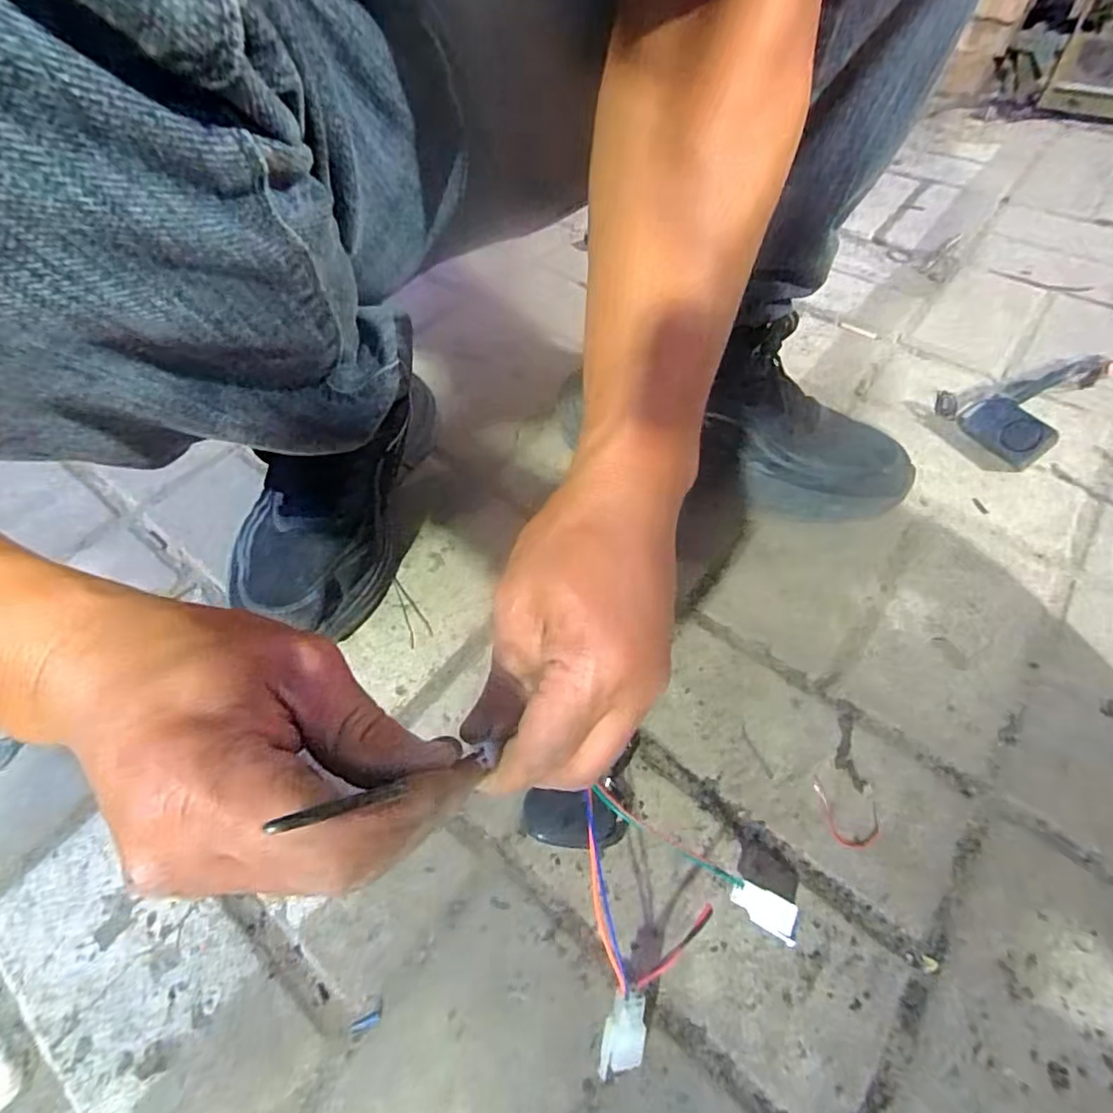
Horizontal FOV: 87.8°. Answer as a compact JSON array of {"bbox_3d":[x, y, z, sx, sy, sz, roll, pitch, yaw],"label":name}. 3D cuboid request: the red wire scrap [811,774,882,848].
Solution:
[{"bbox_3d":[0.162,0.146,0.326,0.038,0.004,0.030,22,57,17],"label":"red wire scrap"}]

